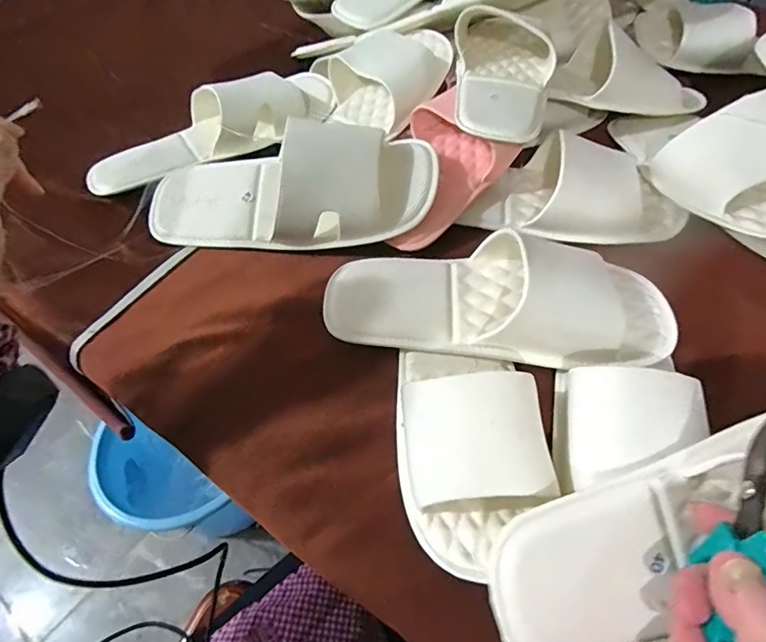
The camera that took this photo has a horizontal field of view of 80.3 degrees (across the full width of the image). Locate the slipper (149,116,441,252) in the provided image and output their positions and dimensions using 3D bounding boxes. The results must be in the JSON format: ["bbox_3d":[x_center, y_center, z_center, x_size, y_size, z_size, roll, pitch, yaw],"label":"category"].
[{"bbox_3d":[-0.089,-0.129,0.415,0.274,0.085,0.101,4,56,7],"label":"slipper"}]

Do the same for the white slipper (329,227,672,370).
[{"bbox_3d":[0.084,-0.016,0.353,0.252,0.047,0.103,4,56,7],"label":"white slipper"}]

